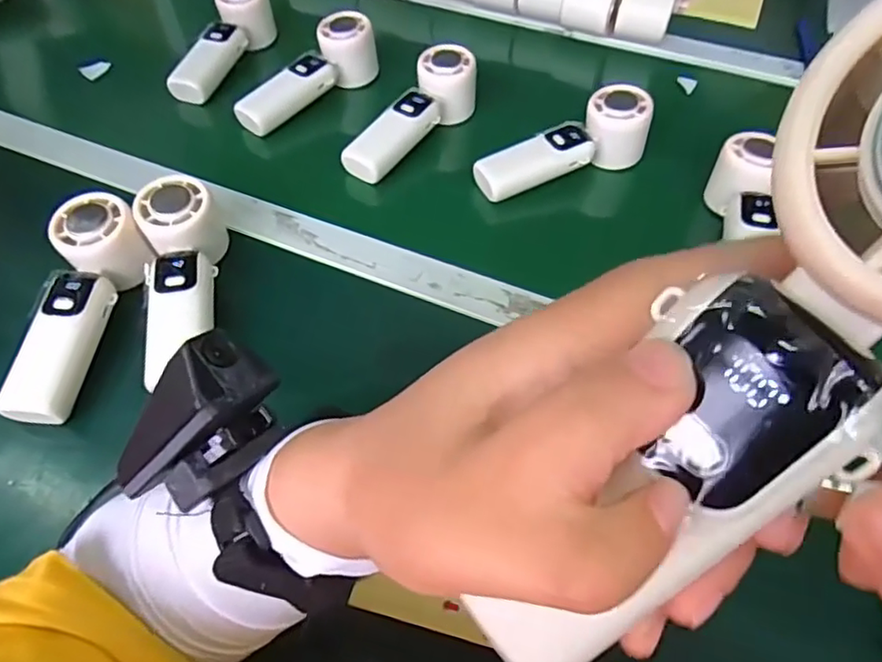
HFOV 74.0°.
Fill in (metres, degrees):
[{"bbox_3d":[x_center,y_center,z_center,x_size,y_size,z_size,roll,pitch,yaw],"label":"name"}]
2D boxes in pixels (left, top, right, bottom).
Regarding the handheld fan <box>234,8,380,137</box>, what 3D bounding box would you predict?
[{"bbox_3d":[-0.134,-0.256,0.586,0.050,0.060,0.158,37,62,25],"label":"handheld fan"}]

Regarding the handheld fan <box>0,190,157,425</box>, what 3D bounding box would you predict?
[{"bbox_3d":[-0.255,-0.018,0.418,0.058,0.048,0.163,7,70,6],"label":"handheld fan"}]

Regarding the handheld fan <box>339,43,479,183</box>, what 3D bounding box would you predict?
[{"bbox_3d":[-0.025,-0.205,0.548,0.052,0.050,0.159,28,58,20],"label":"handheld fan"}]

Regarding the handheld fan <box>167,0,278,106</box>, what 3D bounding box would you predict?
[{"bbox_3d":[-0.235,-0.307,0.635,0.049,0.056,0.169,18,69,14],"label":"handheld fan"}]

